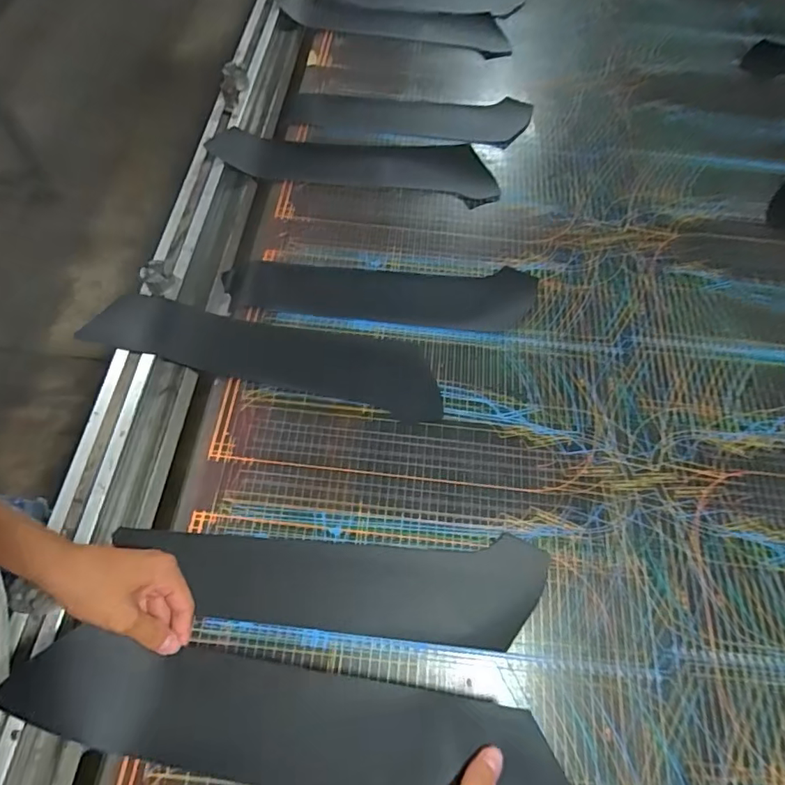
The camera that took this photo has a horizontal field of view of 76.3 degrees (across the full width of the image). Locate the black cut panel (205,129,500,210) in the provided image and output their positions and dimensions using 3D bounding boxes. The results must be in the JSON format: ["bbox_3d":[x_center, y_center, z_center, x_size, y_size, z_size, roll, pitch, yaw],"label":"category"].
[{"bbox_3d":[-0.051,-0.399,0.826,0.457,0.053,0.146,5,63,0],"label":"black cut panel"}]

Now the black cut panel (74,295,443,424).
[{"bbox_3d":[-0.151,-0.055,0.645,0.431,0.054,0.096,11,63,3],"label":"black cut panel"}]

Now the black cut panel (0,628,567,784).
[{"bbox_3d":[-0.062,0.276,0.400,0.410,0.058,0.091,13,63,0],"label":"black cut panel"}]

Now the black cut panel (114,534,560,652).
[{"bbox_3d":[-0.058,0.211,0.539,0.439,0.018,0.109,0,63,0],"label":"black cut panel"}]

